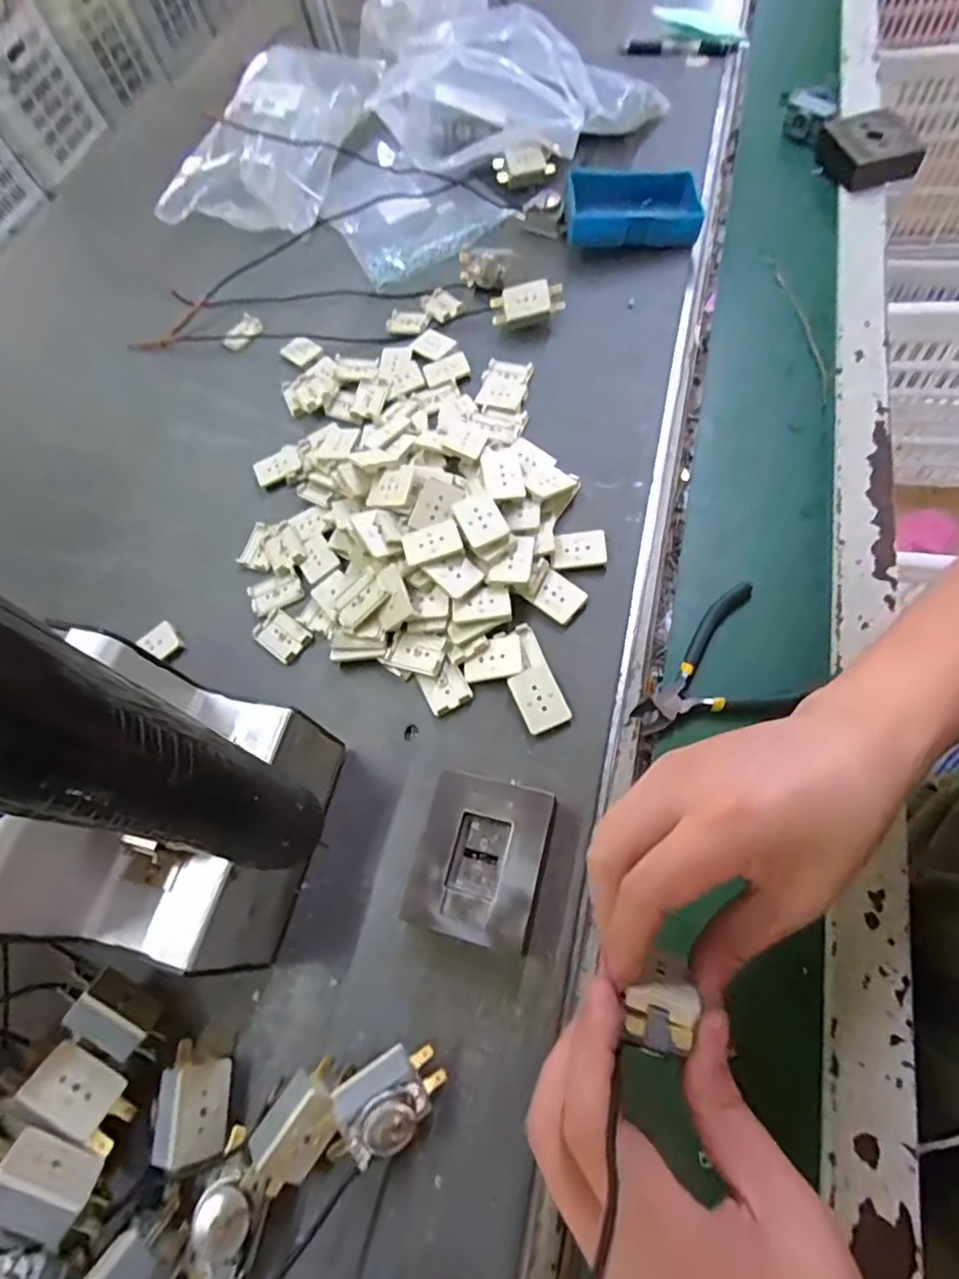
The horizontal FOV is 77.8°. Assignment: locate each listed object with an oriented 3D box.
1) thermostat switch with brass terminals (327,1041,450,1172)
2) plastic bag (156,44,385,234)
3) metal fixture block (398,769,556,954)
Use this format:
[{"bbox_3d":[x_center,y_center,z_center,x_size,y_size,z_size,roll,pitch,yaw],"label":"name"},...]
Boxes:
[{"bbox_3d":[-0.044,0.216,0.278,0.055,0.033,0.034,-26,66,-10],"label":"thermostat switch with brass terminals"},{"bbox_3d":[-0.218,-0.550,0.653,0.159,0.074,0.267,20,71,19],"label":"plastic bag"},{"bbox_3d":[0.001,0.119,0.324,0.064,0.033,0.079,11,66,14],"label":"metal fixture block"}]

